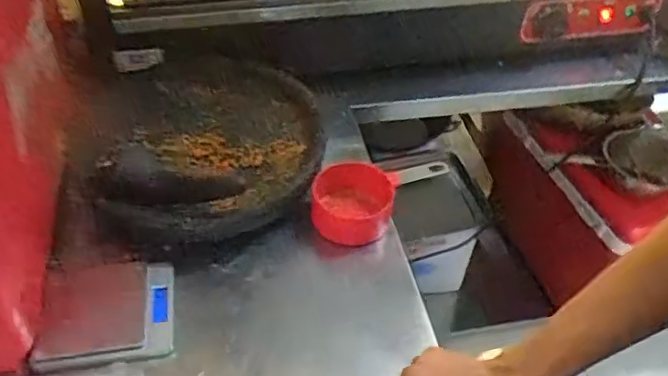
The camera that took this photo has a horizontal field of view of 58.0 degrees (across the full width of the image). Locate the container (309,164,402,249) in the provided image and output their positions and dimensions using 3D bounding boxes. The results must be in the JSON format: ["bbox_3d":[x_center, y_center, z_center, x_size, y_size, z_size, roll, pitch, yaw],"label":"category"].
[{"bbox_3d":[0.023,0.019,0.685,0.095,0.058,0.083,4,45,1],"label":"container"}]

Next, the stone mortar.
[{"bbox_3d":[-0.163,-0.052,0.726,0.292,0.089,0.302,9,45,6],"label":"stone mortar"}]

